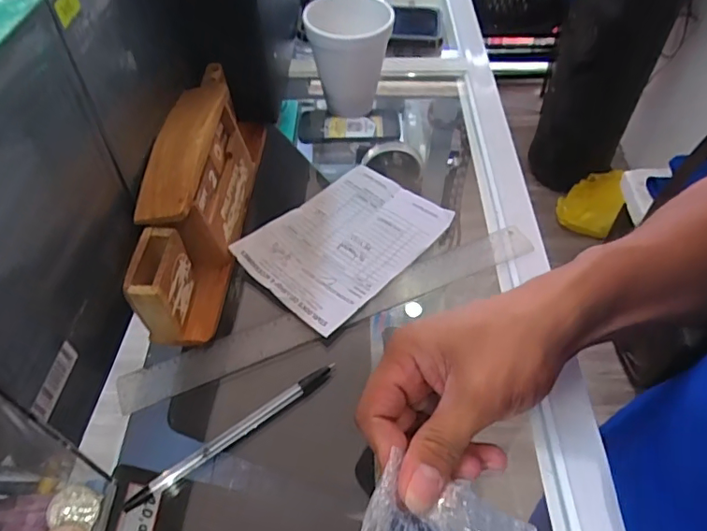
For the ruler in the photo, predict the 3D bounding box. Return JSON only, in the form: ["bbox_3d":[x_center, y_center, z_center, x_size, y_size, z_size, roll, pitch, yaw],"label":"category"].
[{"bbox_3d":[-0.009,0.030,0.371,0.305,0.006,0.036,-19,50,-13],"label":"ruler"}]

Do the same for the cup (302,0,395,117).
[{"bbox_3d":[-0.005,-0.197,0.492,0.070,0.094,0.089,1,52,1],"label":"cup"}]

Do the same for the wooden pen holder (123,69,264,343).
[{"bbox_3d":[-0.111,-0.061,0.391,0.053,0.082,0.235,1,52,1],"label":"wooden pen holder"}]

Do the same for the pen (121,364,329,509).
[{"bbox_3d":[-0.069,0.100,0.313,0.138,0.008,0.008,-32,58,-23],"label":"pen"}]

